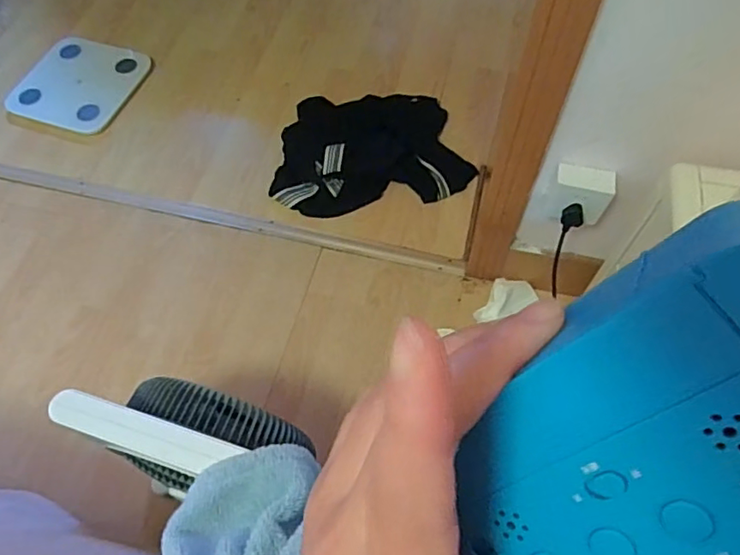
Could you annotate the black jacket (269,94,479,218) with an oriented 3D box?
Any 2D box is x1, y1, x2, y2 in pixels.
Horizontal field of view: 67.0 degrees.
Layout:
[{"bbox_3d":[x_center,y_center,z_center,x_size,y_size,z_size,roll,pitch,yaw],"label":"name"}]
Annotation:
[{"bbox_3d":[-0.011,-0.301,1.277,0.433,0.087,0.298,-9,62,-2],"label":"black jacket"}]

